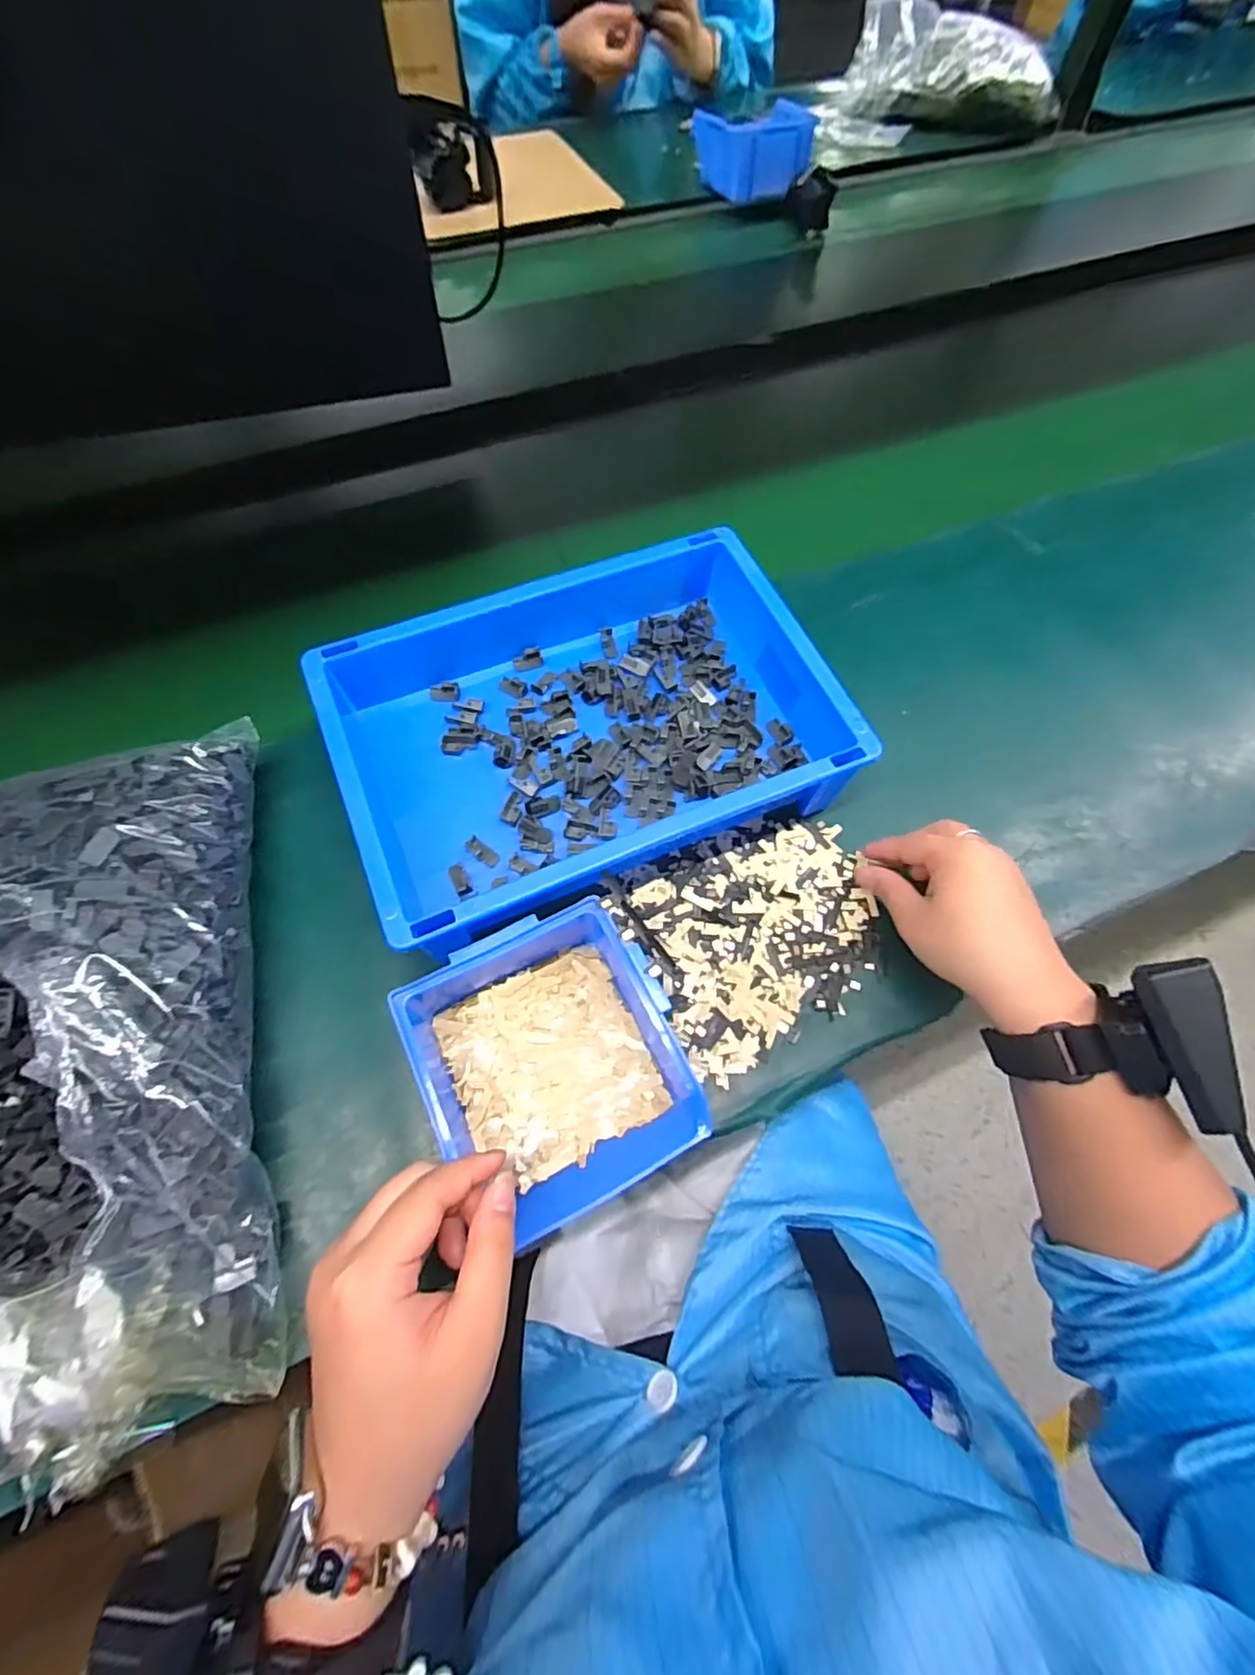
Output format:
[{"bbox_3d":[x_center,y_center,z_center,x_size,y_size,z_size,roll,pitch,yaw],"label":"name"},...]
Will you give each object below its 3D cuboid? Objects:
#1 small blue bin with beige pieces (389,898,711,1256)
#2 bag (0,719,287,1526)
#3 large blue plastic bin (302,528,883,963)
[{"bbox_3d":[-0.038,0.117,0.336,0.121,0.060,0.135,-27,67,-12],"label":"small blue bin with beige pieces"},{"bbox_3d":[-0.298,0.106,0.305,0.203,0.124,0.348,-13,65,-8],"label":"bag"},{"bbox_3d":[-0.027,-0.073,0.423,0.302,0.073,0.222,-22,66,-11],"label":"large blue plastic bin"}]

